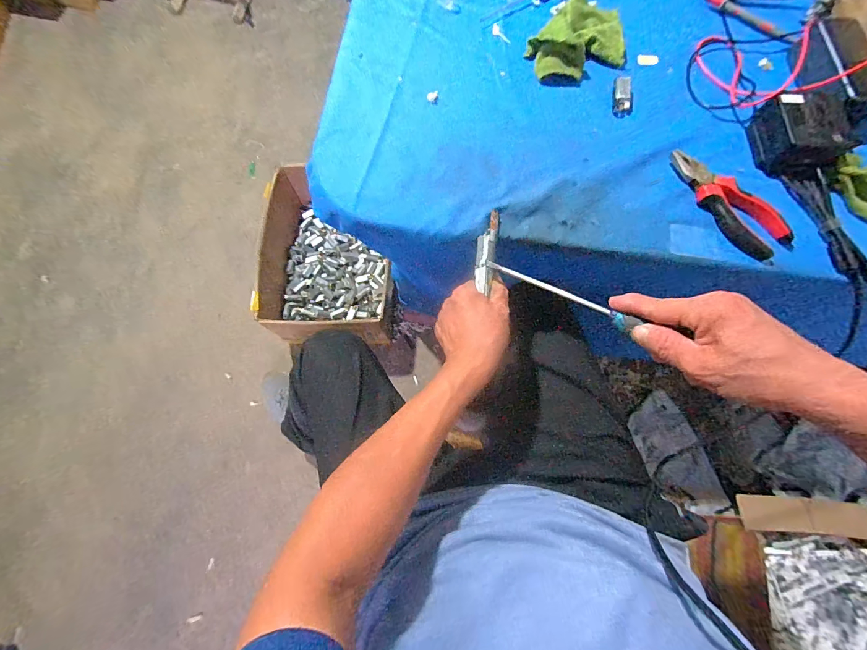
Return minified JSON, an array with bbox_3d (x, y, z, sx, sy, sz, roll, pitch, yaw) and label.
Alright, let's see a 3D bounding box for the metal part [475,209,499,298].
[{"bbox_3d":[0.059,-0.082,0.418,0.022,0.014,0.089,8,91,1],"label":"metal part"}]

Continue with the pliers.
[{"bbox_3d":[0.337,-0.140,0.429,0.056,0.017,0.161,-37,78,-10],"label":"pliers"}]

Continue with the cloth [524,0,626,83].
[{"bbox_3d":[0.200,-0.377,0.490,0.104,0.029,0.150,38,77,9],"label":"cloth"}]

